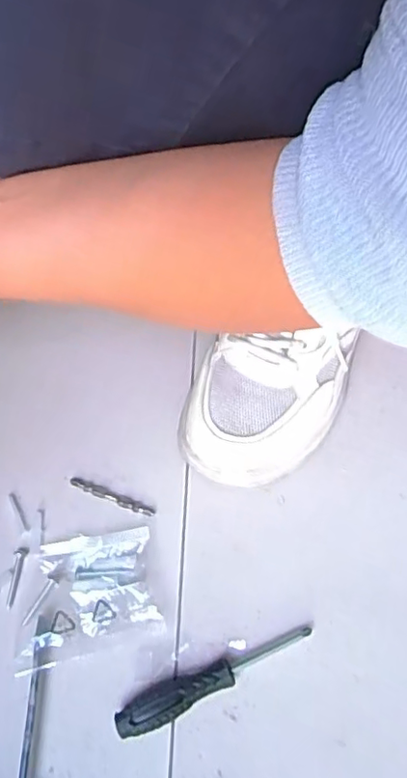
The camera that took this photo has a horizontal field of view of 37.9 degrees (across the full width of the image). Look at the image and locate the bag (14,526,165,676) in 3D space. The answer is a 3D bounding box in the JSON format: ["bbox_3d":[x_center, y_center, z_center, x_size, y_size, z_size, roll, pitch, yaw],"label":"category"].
[{"bbox_3d":[-0.075,0.130,0.375,0.087,0.021,0.070,-13,65,-5],"label":"bag"}]

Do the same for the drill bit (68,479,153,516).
[{"bbox_3d":[-0.064,0.074,0.407,0.062,0.005,0.008,21,67,10],"label":"drill bit"}]

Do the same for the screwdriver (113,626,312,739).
[{"bbox_3d":[0.008,0.175,0.359,0.125,0.016,0.020,-22,67,-10],"label":"screwdriver"}]

